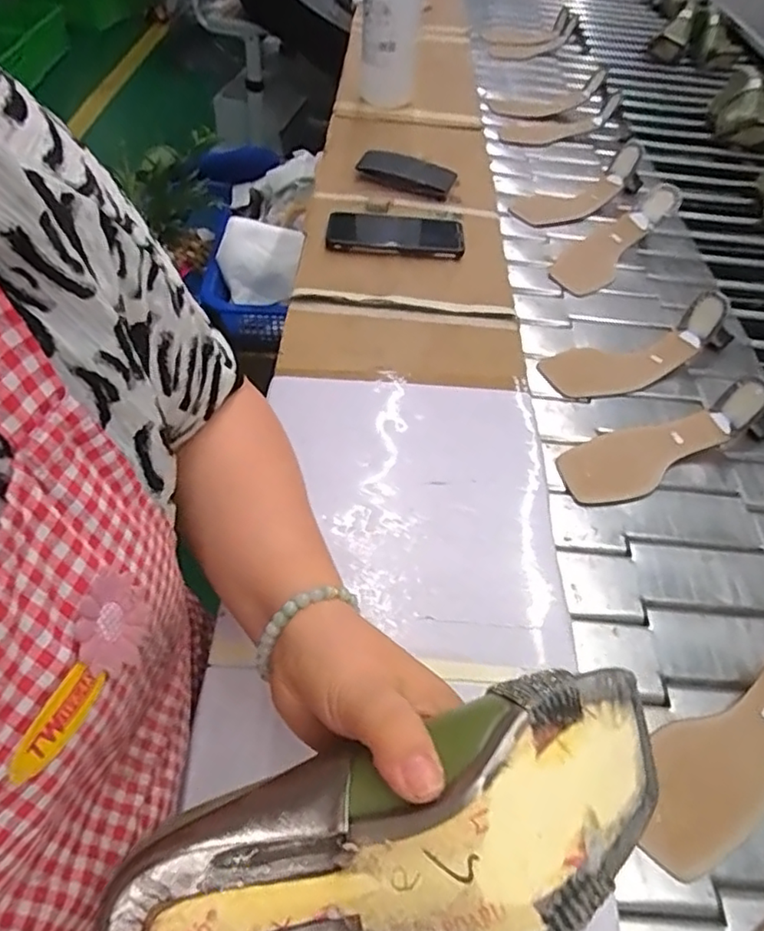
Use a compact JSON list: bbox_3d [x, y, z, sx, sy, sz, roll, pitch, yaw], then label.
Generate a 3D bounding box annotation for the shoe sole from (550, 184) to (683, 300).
[{"bbox_3d":[0.304,-0.310,0.821,0.087,0.086,0.215,39,57,22],"label":"shoe sole"}]

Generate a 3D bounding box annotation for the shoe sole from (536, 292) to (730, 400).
[{"bbox_3d":[0.284,-0.134,0.675,0.212,0.074,0.080,-20,56,-21],"label":"shoe sole"}]

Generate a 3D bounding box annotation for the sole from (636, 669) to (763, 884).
[{"bbox_3d":[0.252,0.181,0.418,0.217,0.045,0.066,-41,64,-12],"label":"sole"}]

